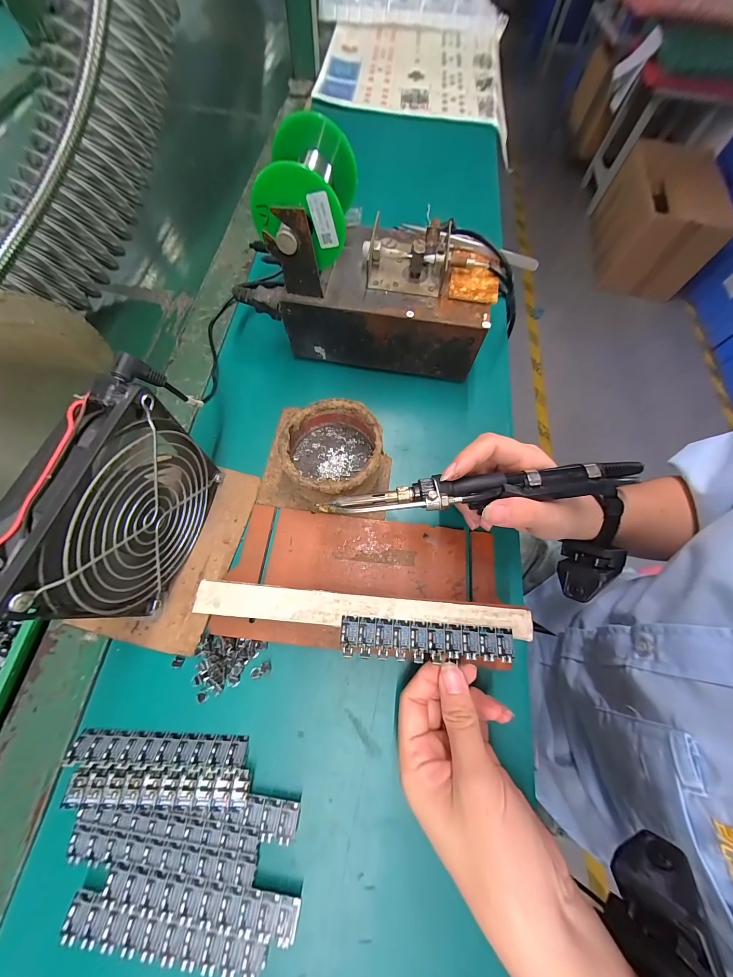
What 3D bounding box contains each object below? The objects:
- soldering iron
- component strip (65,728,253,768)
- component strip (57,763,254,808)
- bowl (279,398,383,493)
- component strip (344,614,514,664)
[{"bbox_3d":[0.074,0.000,0.203,0.206,0.019,0.023,-6,69,2],"label":"soldering iron"},{"bbox_3d":[-0.133,0.168,0.203,0.108,0.007,0.014,4,69,-1],"label":"component strip"},{"bbox_3d":[-0.127,0.183,0.196,0.106,0.006,0.021,2,69,-2],"label":"component strip"},{"bbox_3d":[-0.028,-0.030,0.266,0.078,0.040,0.080,1,69,-2],"label":"bowl"},{"bbox_3d":[0.038,0.096,0.199,0.107,0.005,0.023,3,69,-1],"label":"component strip"}]

